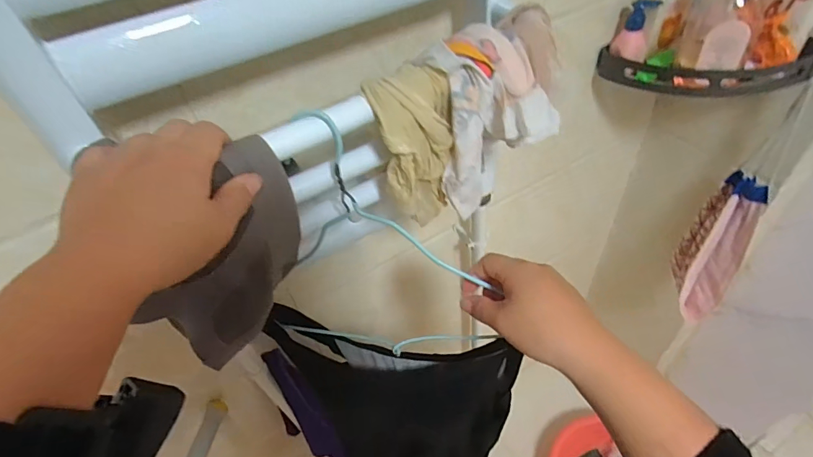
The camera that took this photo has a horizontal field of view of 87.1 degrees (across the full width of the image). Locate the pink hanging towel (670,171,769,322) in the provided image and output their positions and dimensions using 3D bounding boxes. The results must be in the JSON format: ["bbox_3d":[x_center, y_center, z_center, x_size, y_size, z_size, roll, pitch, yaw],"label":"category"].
[{"bbox_3d":[0.600,0.033,0.832,0.068,0.311,0.115,1,47,8],"label":"pink hanging towel"}]

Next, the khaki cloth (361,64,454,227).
[{"bbox_3d":[0.009,-0.061,0.369,0.066,0.140,0.045,-28,49,-19],"label":"khaki cloth"}]

